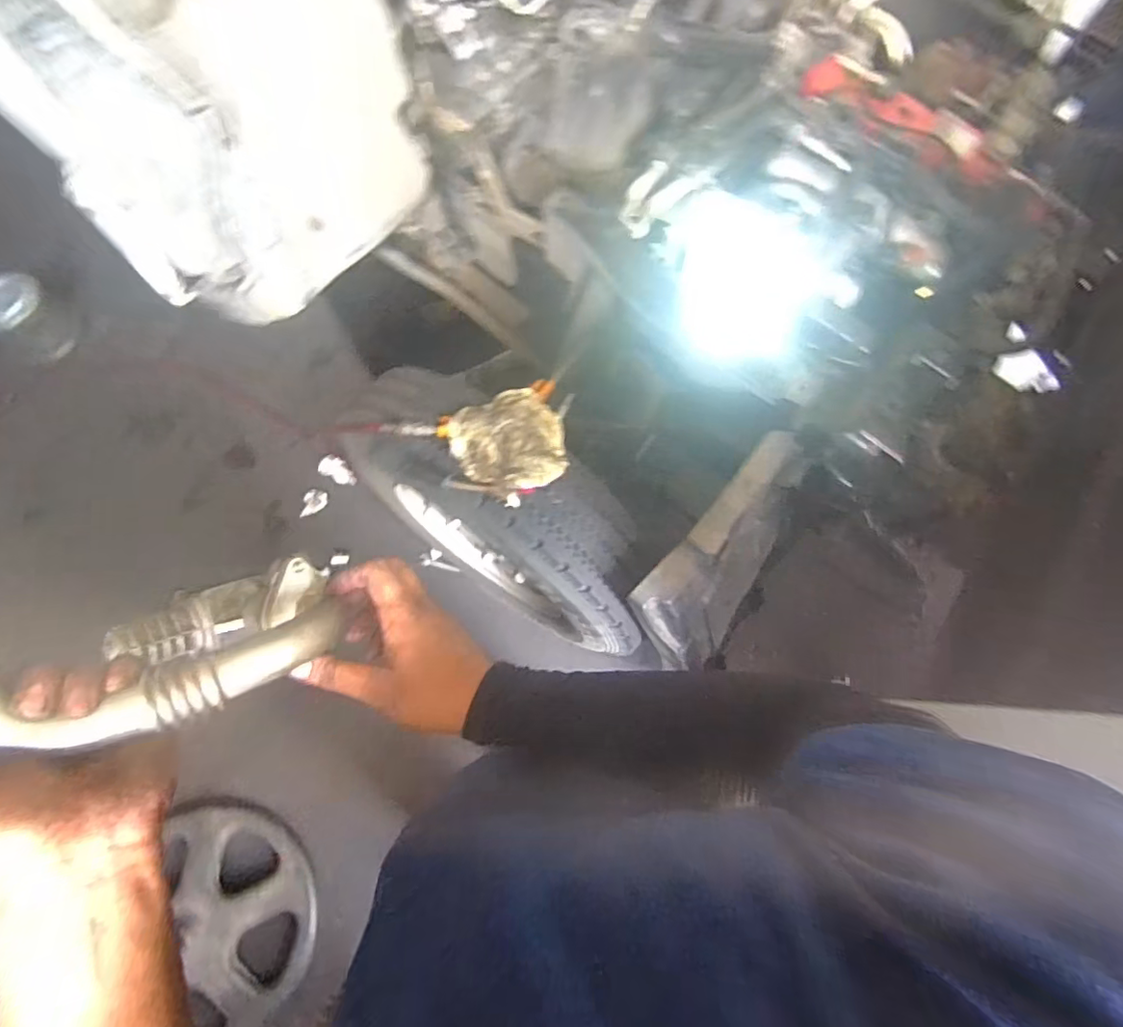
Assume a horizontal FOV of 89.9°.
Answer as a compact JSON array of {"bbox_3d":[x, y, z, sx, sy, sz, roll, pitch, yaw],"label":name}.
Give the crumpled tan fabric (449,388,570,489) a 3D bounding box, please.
[{"bbox_3d":[-0.078,-0.111,0.843,0.166,0.042,0.155,1,75,-2],"label":"crumpled tan fabric"}]

